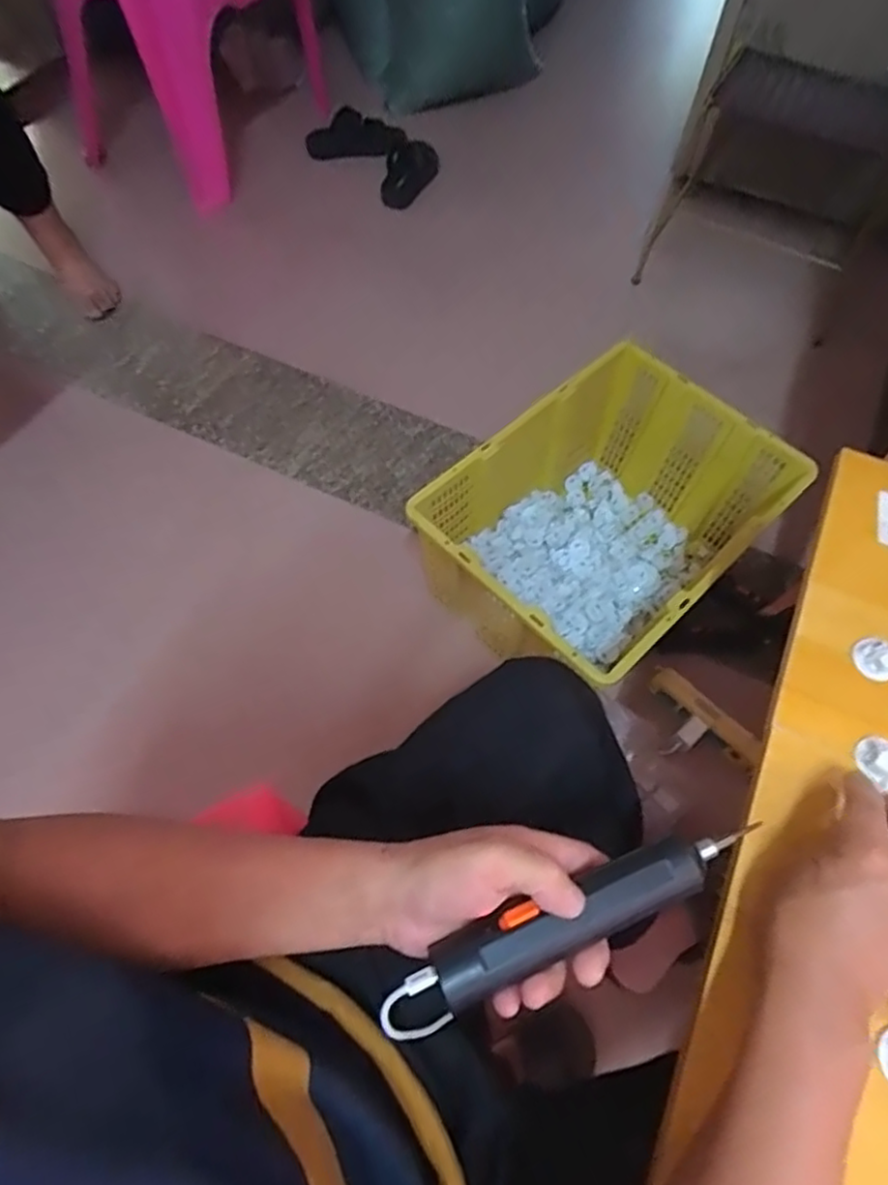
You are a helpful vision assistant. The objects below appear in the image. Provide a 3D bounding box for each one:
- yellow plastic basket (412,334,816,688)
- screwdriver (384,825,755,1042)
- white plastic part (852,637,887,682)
[{"bbox_3d":[0.238,-0.086,1.007,0.479,0.249,0.343,-39,68,-19],"label":"yellow plastic basket"},{"bbox_3d":[0.071,0.185,0.375,0.225,0.030,0.034,-22,63,-9],"label":"screwdriver"},{"bbox_3d":[0.325,0.050,0.499,0.026,0.014,0.032,-27,65,-14],"label":"white plastic part"}]

